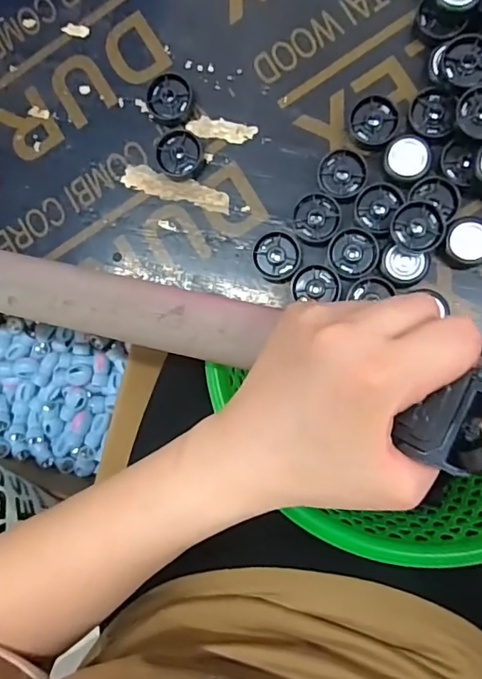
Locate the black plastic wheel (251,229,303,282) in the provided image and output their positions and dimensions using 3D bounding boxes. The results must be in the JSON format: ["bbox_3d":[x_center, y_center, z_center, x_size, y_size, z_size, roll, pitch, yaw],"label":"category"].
[{"bbox_3d":[0.018,-0.042,0.258,0.023,0.007,0.025,0,88,6],"label":"black plastic wheel"}]

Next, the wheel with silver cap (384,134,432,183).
[{"bbox_3d":[0.081,-0.088,0.246,0.021,0.006,0.021,0,88,6],"label":"wheel with silver cap"}]

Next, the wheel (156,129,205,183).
[{"bbox_3d":[-0.032,-0.096,0.265,0.023,0.008,0.024,0,88,6],"label":"wheel"}]

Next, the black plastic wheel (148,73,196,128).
[{"bbox_3d":[-0.036,-0.125,0.265,0.022,0.009,0.026,2,88,6],"label":"black plastic wheel"}]

